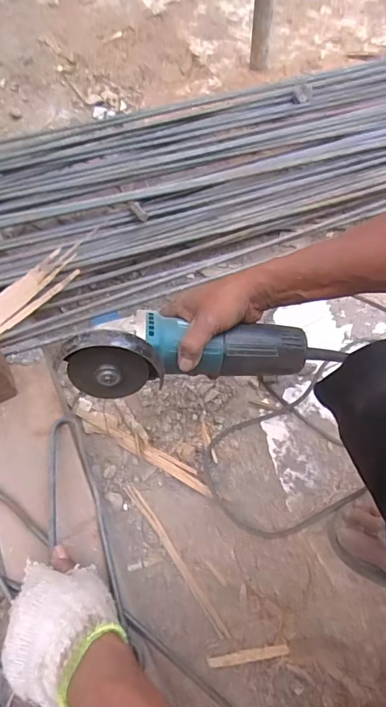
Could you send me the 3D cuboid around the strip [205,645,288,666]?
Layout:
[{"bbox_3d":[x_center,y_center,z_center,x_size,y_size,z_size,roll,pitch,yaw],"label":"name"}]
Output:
[{"bbox_3d":[0.064,0.344,0.501,0.092,0.004,0.009,-6,60,-4],"label":"strip"}]

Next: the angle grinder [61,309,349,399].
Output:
[{"bbox_3d":[0.018,-0.008,0.487,0.297,0.090,0.072,0,59,-13],"label":"angle grinder"}]

